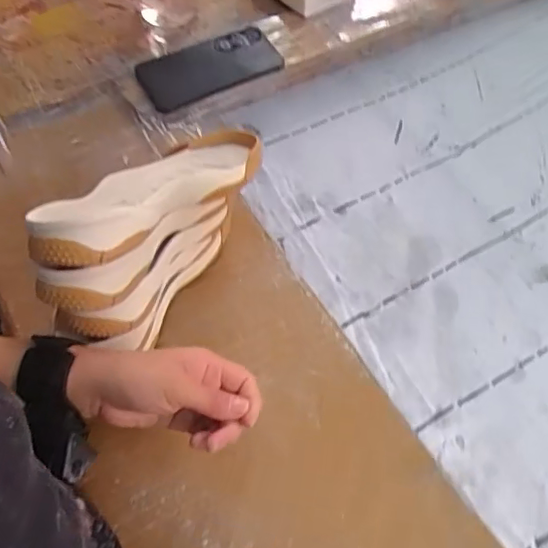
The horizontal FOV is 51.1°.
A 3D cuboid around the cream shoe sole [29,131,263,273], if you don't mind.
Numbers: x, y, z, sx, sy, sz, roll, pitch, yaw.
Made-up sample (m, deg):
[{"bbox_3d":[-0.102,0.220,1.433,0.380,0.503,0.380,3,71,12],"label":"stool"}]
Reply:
[{"bbox_3d":[-0.090,-0.066,0.457,0.082,0.035,0.228,29,40,17],"label":"cream shoe sole"}]

